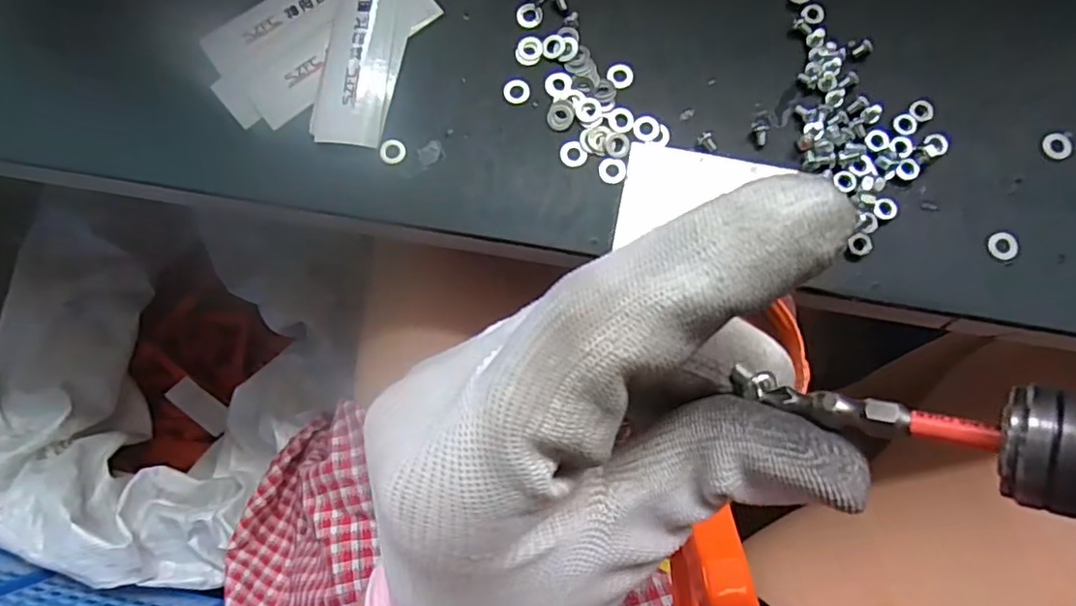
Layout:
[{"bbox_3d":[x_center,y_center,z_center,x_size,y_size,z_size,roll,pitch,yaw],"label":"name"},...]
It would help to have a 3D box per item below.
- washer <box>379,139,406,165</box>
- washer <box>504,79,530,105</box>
[{"bbox_3d":[-0.066,-0.069,0.281,0.012,0.004,0.011,-6,85,-8],"label":"washer"},{"bbox_3d":[-0.010,-0.099,0.287,0.012,0.004,0.012,0,81,1],"label":"washer"}]

